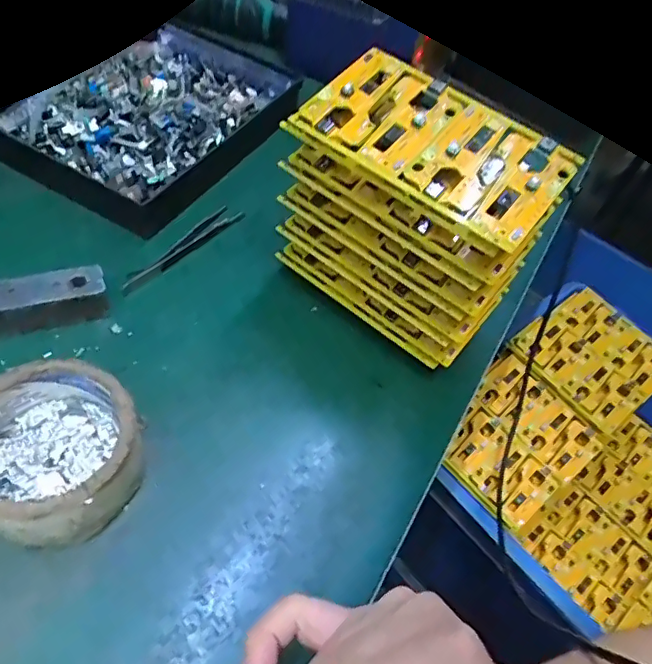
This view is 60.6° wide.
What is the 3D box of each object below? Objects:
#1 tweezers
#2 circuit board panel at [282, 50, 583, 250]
[{"bbox_3d":[-0.108,-0.064,0.417,0.019,0.004,0.115,36,55,16],"label":"tweezers"},{"bbox_3d":[0.058,-0.104,0.302,0.139,0.024,0.080,33,55,20],"label":"circuit board panel"}]

